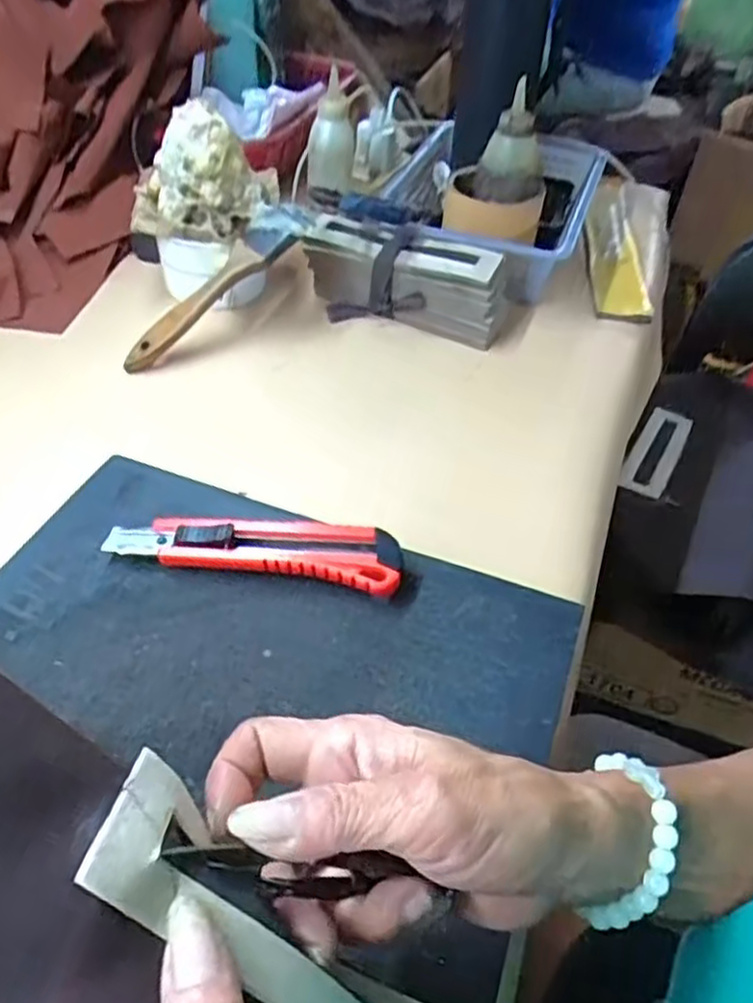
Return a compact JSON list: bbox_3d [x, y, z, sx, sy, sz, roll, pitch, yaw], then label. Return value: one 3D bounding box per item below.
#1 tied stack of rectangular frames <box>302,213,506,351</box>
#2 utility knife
[{"bbox_3d":[0.023,-0.175,0.580,0.161,0.061,0.057,18,48,13],"label":"tied stack of rectangular frames"},{"bbox_3d":[-0.064,0.025,0.386,0.153,0.024,0.036,8,47,4],"label":"utility knife"}]

